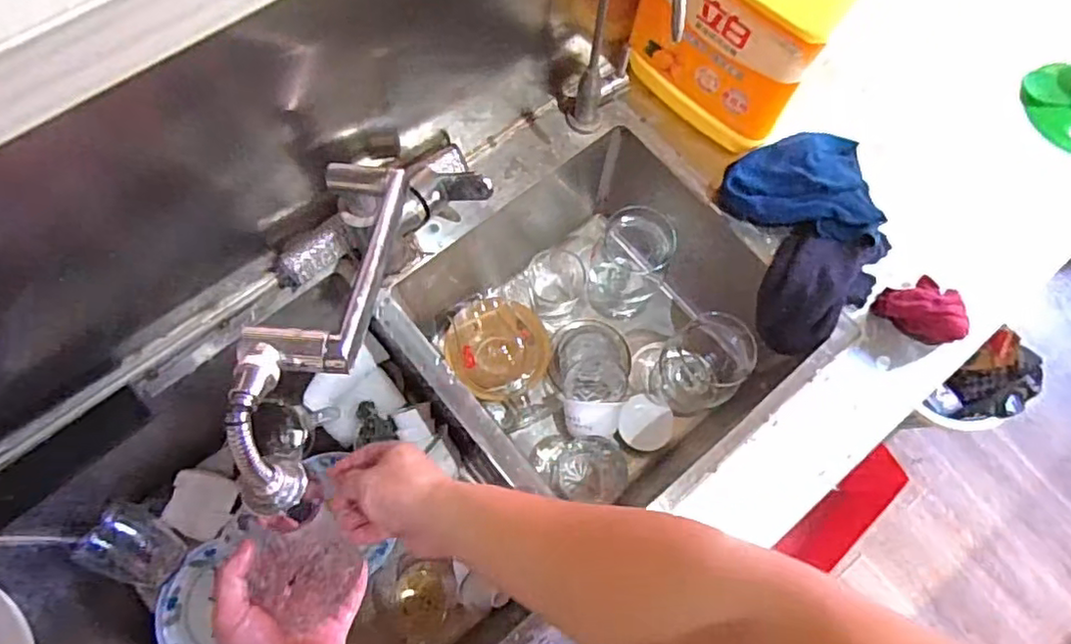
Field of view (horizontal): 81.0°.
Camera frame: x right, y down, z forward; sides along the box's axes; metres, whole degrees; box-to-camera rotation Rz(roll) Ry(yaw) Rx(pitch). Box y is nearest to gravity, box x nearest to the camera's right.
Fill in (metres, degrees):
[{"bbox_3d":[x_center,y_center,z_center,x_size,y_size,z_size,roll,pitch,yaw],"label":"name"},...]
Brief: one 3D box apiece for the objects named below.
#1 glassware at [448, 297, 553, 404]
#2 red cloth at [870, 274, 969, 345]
[{"bbox_3d":[-0.041,0.032,0.758,0.125,0.074,0.118,1,71,-2],"label":"glassware"},{"bbox_3d":[0.391,-0.015,0.626,0.079,0.032,0.056,40,74,10],"label":"red cloth"}]

